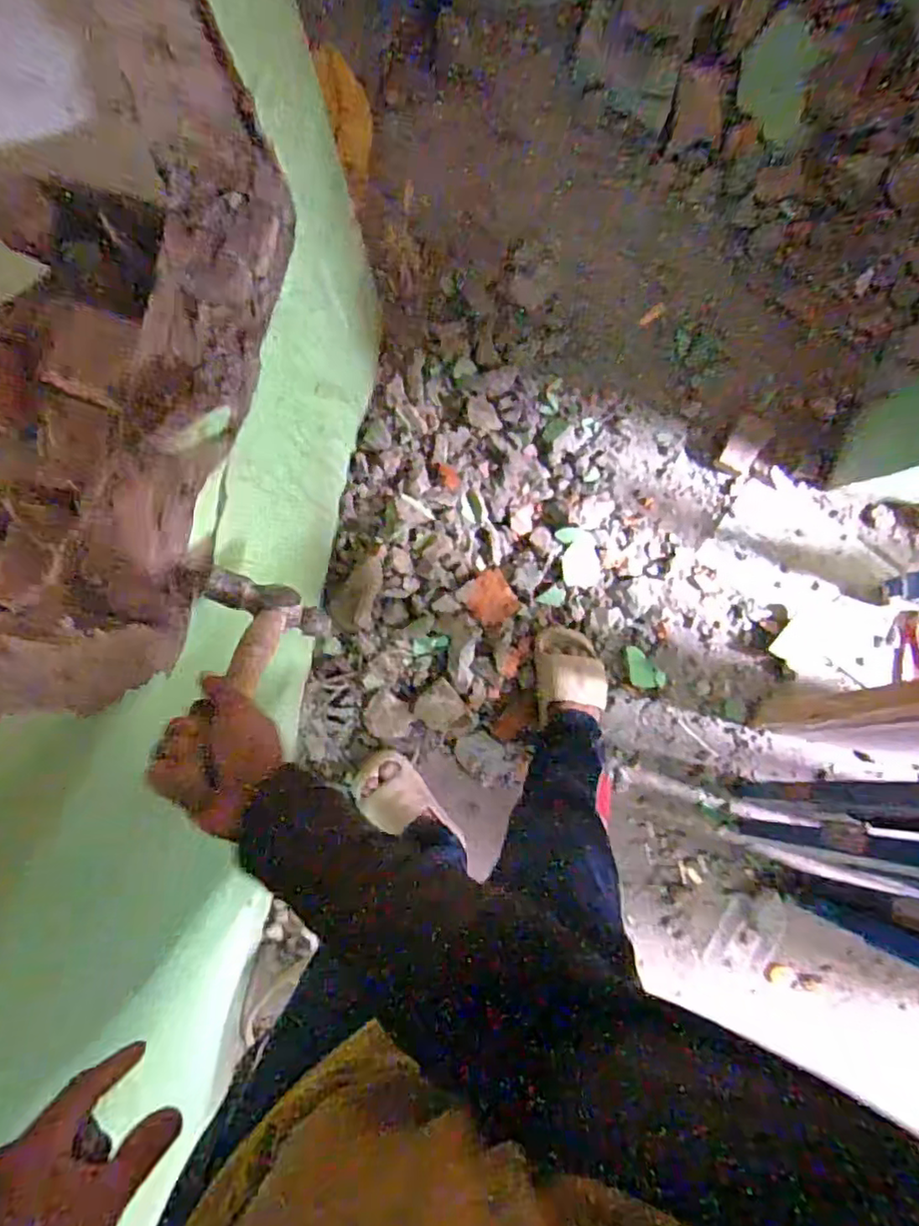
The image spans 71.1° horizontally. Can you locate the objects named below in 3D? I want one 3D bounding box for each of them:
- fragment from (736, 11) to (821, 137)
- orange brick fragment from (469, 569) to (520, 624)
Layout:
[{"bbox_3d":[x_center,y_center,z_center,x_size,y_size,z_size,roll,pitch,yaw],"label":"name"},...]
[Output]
[{"bbox_3d":[0.535,-0.902,1.086,0.111,0.016,0.158,9,120,10],"label":"fragment"},{"bbox_3d":[0.056,-0.027,1.197,0.089,0.018,0.095,0,90,-16],"label":"orange brick fragment"}]

